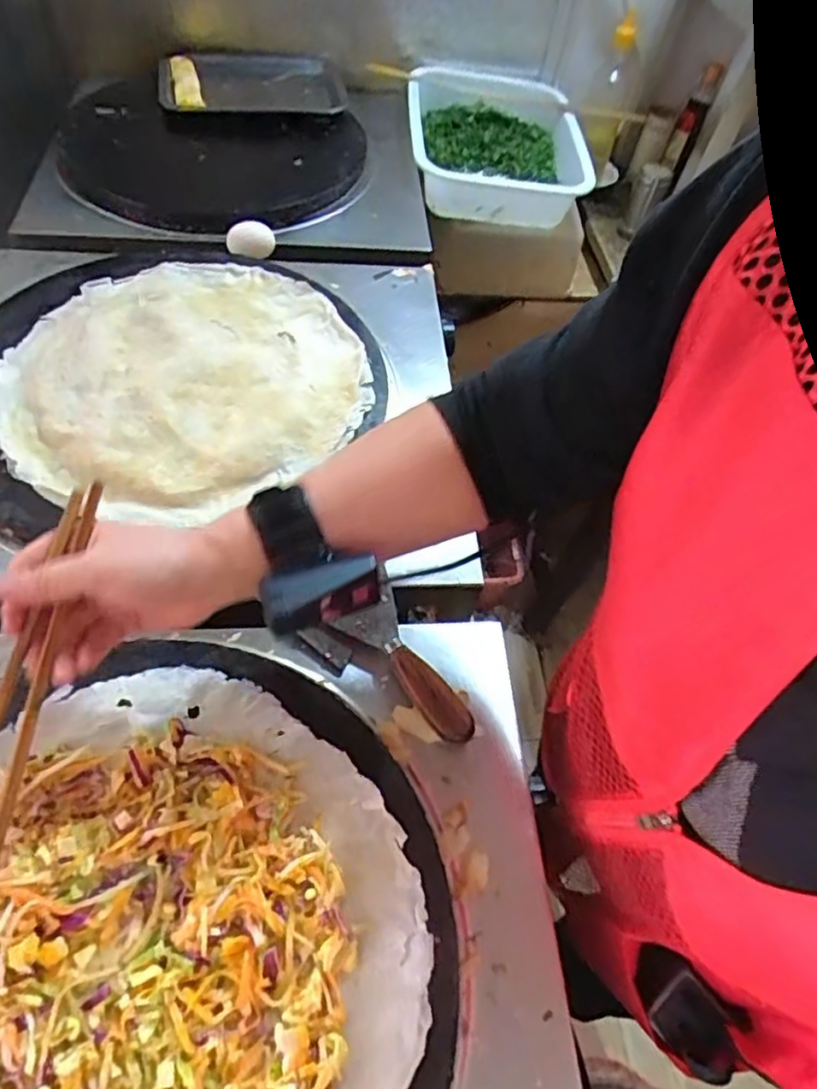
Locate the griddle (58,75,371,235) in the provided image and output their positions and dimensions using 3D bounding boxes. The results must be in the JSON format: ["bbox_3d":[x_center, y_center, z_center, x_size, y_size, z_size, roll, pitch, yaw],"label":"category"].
[{"bbox_3d":[-0.264,-0.518,0.860,0.400,0.049,0.325,9,56,-2],"label":"griddle"}]

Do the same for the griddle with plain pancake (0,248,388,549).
[{"bbox_3d":[-0.226,-0.162,0.603,0.374,0.033,0.361,-28,64,-23],"label":"griddle with plain pancake"}]

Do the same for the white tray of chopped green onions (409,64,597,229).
[{"bbox_3d":[0.133,-0.594,0.966,0.251,0.083,0.304,1,56,-7],"label":"white tray of chopped green onions"}]

